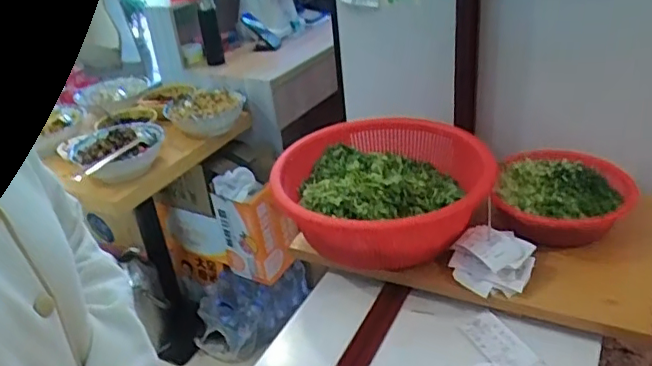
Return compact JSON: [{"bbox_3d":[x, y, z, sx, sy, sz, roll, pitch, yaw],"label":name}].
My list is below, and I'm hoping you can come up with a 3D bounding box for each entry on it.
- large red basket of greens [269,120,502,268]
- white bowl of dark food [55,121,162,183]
[{"bbox_3d":[0.082,0.020,0.842,0.295,0.131,0.244,5,32,19],"label":"large red basket of greens"},{"bbox_3d":[-0.508,-0.085,1.372,0.232,0.089,0.222,-5,30,3],"label":"white bowl of dark food"}]

